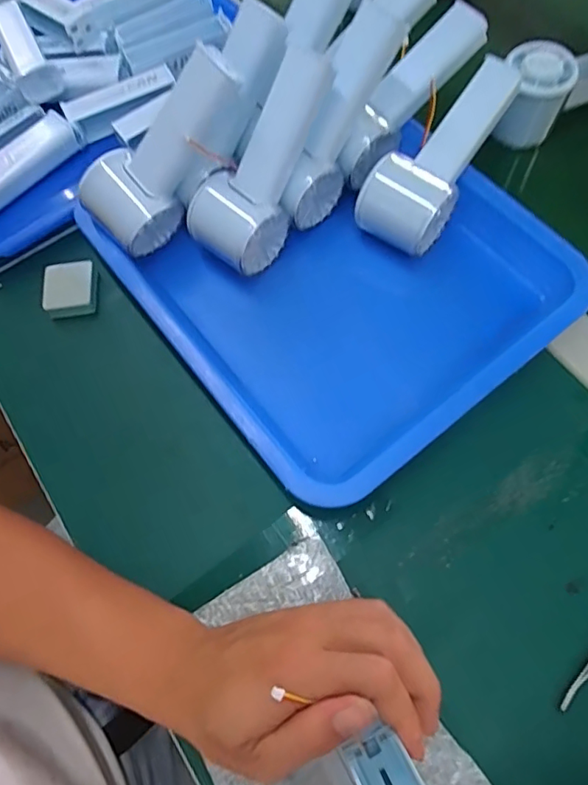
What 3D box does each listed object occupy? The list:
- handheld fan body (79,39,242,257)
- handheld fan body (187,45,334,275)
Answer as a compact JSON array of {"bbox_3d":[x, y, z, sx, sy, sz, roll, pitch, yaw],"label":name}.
[{"bbox_3d":[-0.087,-0.162,0.372,0.066,0.150,0.049,-2,59,-48],"label":"handheld fan body"},{"bbox_3d":[-0.021,-0.163,0.377,0.057,0.043,0.148,36,113,14],"label":"handheld fan body"}]

